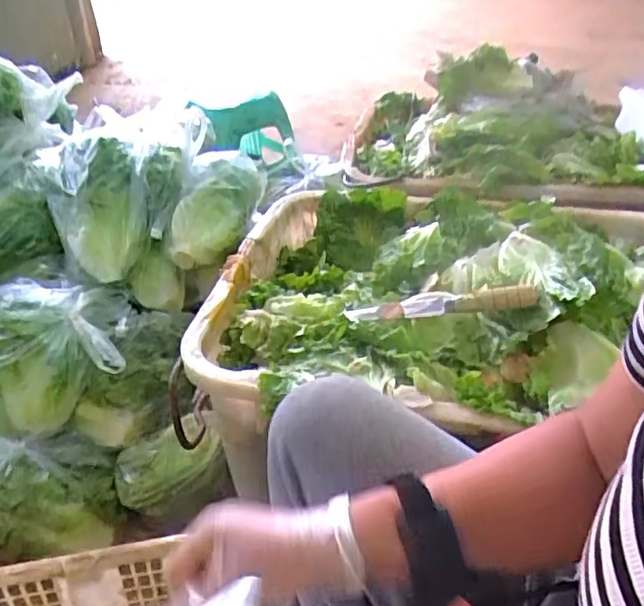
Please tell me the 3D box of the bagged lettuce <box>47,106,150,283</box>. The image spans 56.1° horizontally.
[{"bbox_3d":[-0.339,-0.155,0.927,0.142,0.173,0.156,-16,35,-19],"label":"bagged lettuce"}]

